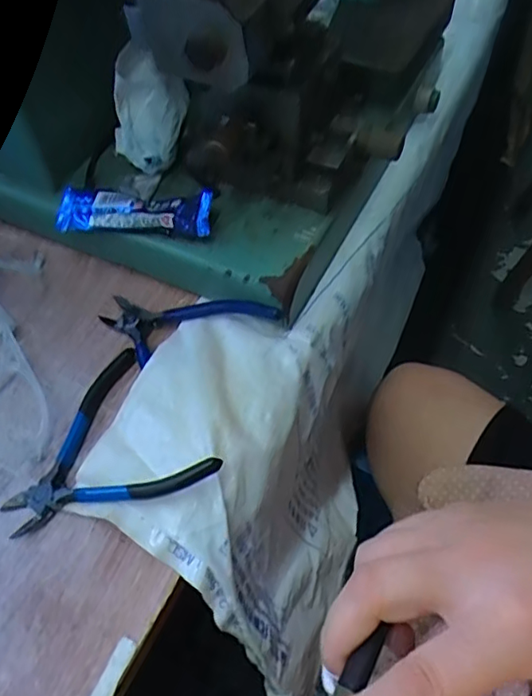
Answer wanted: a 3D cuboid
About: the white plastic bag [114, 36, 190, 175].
[{"bbox_3d":[-0.080,-0.165,0.390,0.033,0.069,0.054,17,60,15],"label":"white plastic bag"}]

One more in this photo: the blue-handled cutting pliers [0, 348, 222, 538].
[{"bbox_3d":[-0.101,0.062,0.331,0.109,0.027,0.109,-32,60,-16],"label":"blue-handled cutting pliers"}]

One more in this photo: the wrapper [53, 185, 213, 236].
[{"bbox_3d":[-0.092,-0.094,0.389,0.120,0.024,0.034,14,59,13],"label":"wrapper"}]

